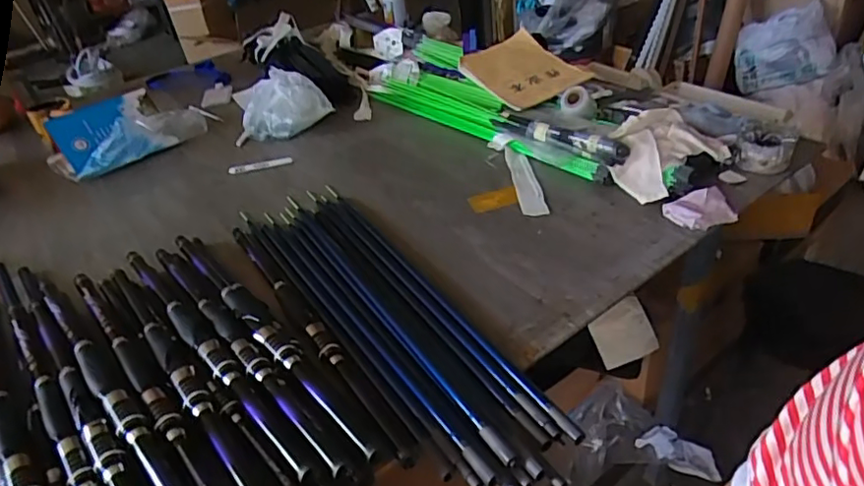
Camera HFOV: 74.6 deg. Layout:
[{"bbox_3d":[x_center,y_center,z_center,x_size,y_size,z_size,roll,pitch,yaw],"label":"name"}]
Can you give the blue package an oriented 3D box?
[{"bbox_3d":[-0.657,-0.243,1.224,0.145,0.100,0.296,24,45,36],"label":"blue package"}]

